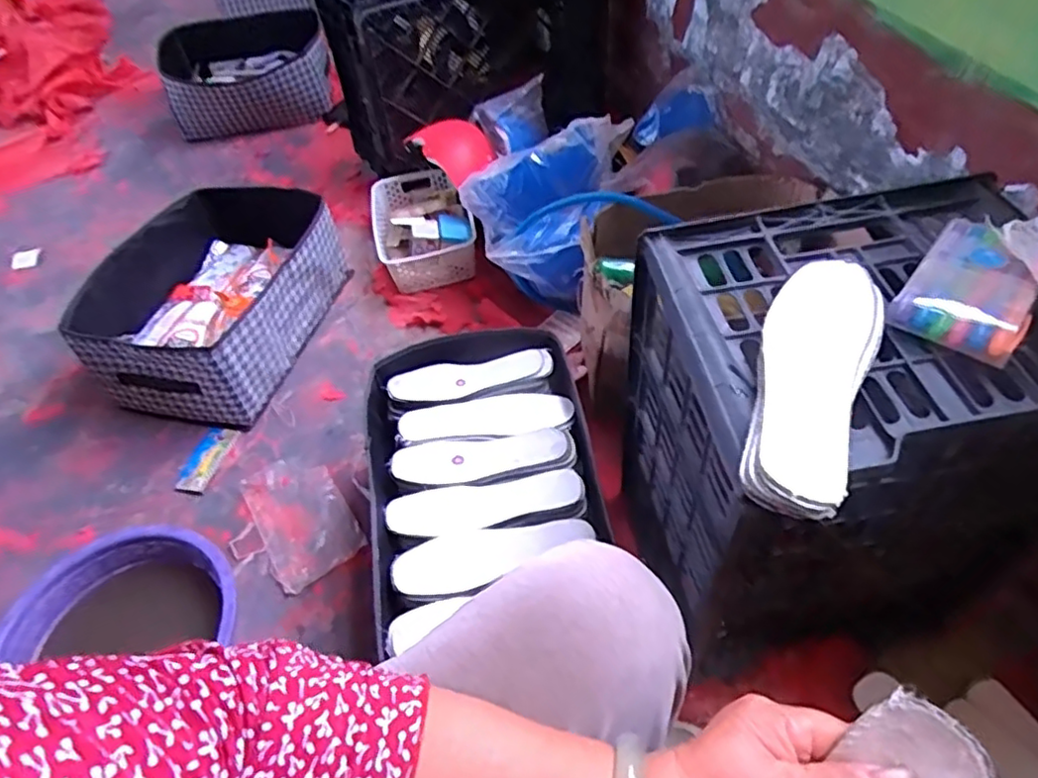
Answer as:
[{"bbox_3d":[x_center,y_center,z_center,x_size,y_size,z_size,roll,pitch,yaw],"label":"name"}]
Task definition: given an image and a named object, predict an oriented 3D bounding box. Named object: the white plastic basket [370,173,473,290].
[{"bbox_3d":[-0.201,-0.337,1.340,0.193,0.096,0.299,-13,50,-4],"label":"white plastic basket"}]

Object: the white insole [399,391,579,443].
[{"bbox_3d":[-0.046,0.036,0.869,0.229,0.020,0.079,-5,50,2],"label":"white insole"}]

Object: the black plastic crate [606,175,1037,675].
[{"bbox_3d":[0.304,0.071,0.676,0.317,0.455,0.276,-11,50,-3],"label":"black plastic crate"}]

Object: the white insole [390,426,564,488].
[{"bbox_3d":[-0.051,0.086,0.825,0.219,0.017,0.066,-8,50,0],"label":"white insole"}]

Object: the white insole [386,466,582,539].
[{"bbox_3d":[-0.042,0.133,0.775,0.230,0.015,0.074,-12,50,-3],"label":"white insole"}]

